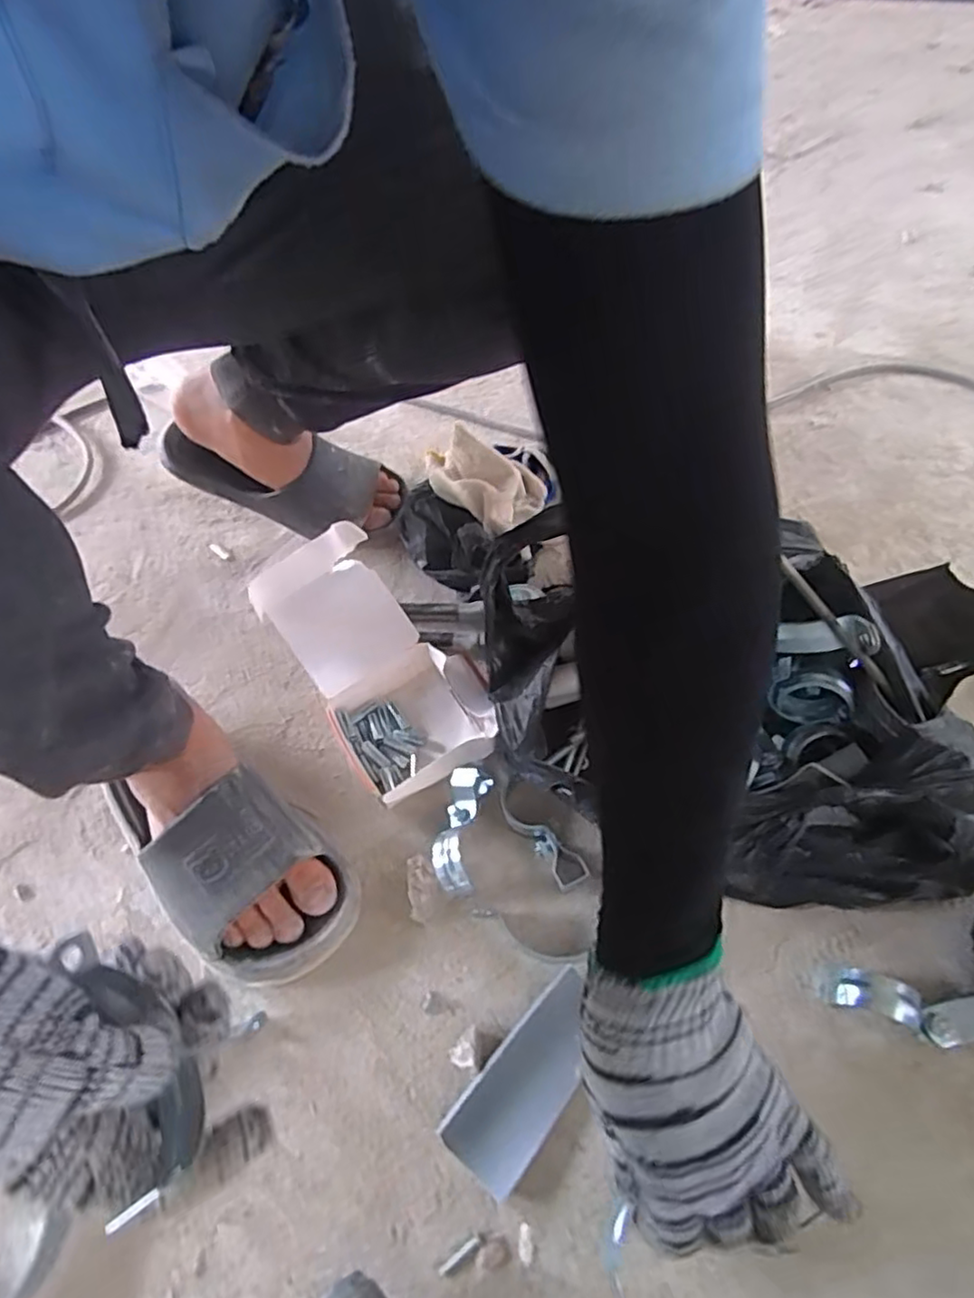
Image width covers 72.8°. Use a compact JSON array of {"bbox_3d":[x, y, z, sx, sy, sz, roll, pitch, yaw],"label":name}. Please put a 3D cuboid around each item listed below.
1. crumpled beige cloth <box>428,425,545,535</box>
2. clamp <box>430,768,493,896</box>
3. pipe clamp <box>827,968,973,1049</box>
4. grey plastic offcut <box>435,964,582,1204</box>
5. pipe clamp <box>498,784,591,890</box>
[{"bbox_3d":[-0.002,-0.167,0.669,0.133,0.059,0.083,34,65,26],"label":"crumpled beige cloth"},{"bbox_3d":[-0.021,0.141,0.518,0.032,0.039,0.099,6,57,7],"label":"clamp"},{"bbox_3d":[0.279,0.236,0.431,0.094,0.033,0.033,9,57,9],"label":"pipe clamp"},{"bbox_3d":[0.029,0.282,0.437,0.052,0.013,0.129,34,65,23],"label":"grey plastic offcut"},{"bbox_3d":[0.038,0.143,0.518,0.023,0.023,0.100,-32,61,-17],"label":"pipe clamp"}]

